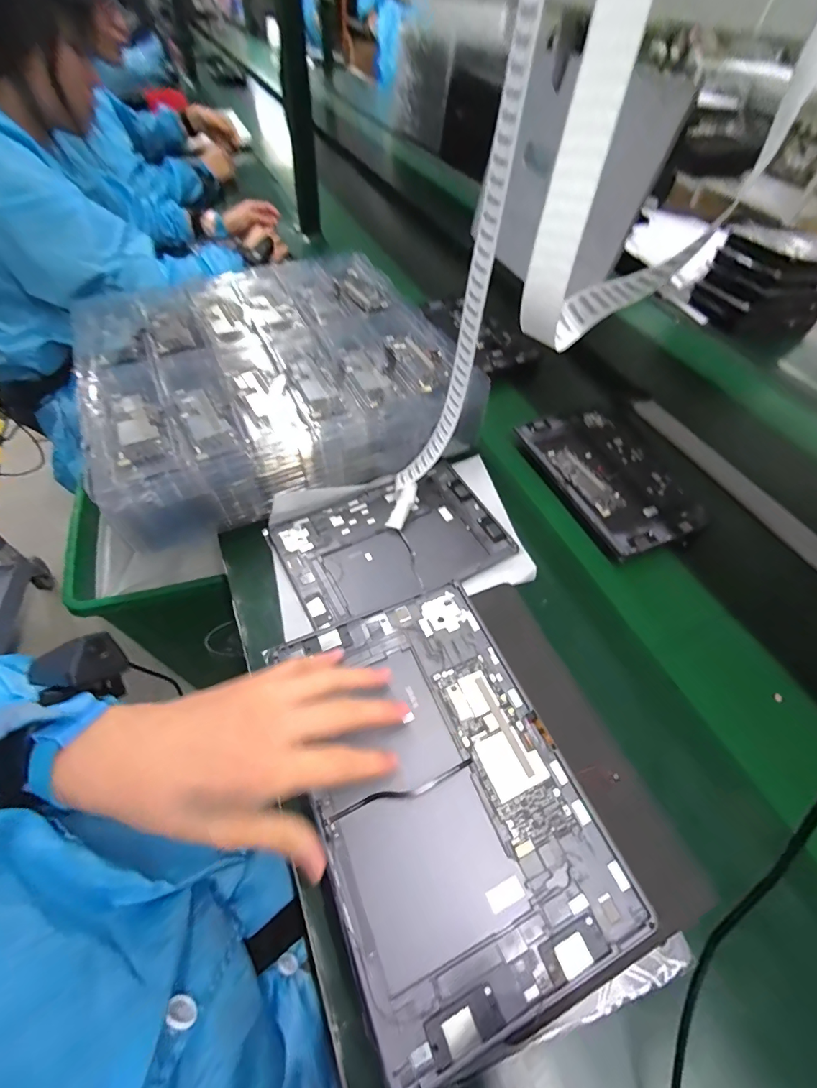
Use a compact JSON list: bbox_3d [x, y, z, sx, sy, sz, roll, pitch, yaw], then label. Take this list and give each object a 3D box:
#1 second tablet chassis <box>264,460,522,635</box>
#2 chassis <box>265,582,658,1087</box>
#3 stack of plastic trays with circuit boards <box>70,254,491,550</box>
[{"bbox_3d":[-0.016,-0.002,0.511,0.253,0.011,0.167,-25,61,-20],"label":"second tablet chassis"},{"bbox_3d":[0.019,0.156,0.293,0.167,0.012,0.252,-19,59,-17],"label":"chassis"},{"bbox_3d":[-0.190,-0.238,0.596,0.428,0.106,0.415,-20,58,-19],"label":"stack of plastic trays with circuit boards"}]

